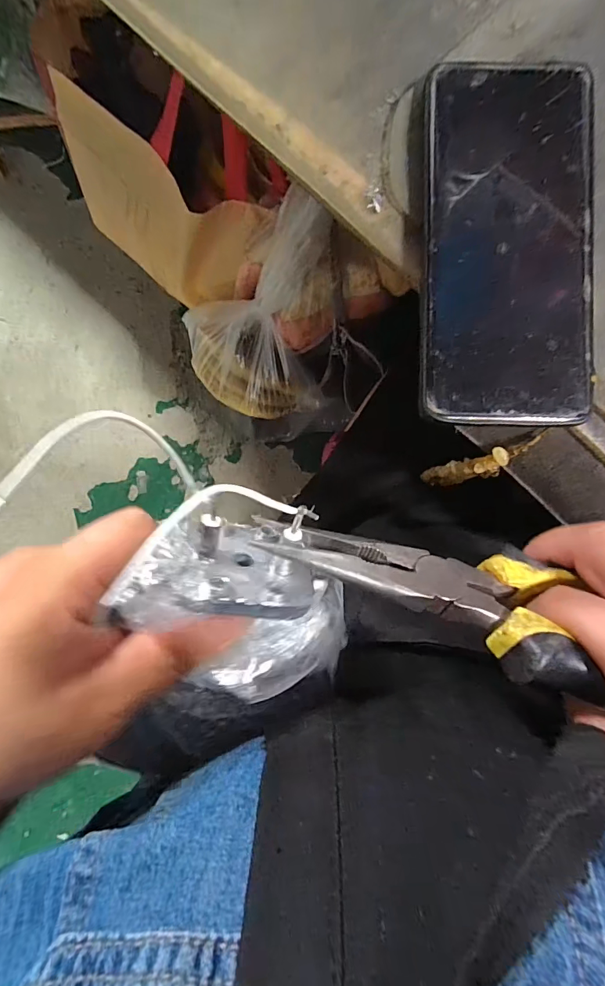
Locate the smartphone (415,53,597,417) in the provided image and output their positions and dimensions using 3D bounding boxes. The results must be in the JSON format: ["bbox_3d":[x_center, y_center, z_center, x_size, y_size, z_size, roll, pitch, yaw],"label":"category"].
[{"bbox_3d":[0.093,-0.114,0.193,0.077,0.010,0.165,1,89,-1],"label":"smartphone"}]

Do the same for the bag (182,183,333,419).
[{"bbox_3d":[-0.057,-0.170,0.455,0.170,0.207,0.138,-2,89,-1],"label":"bag"}]

